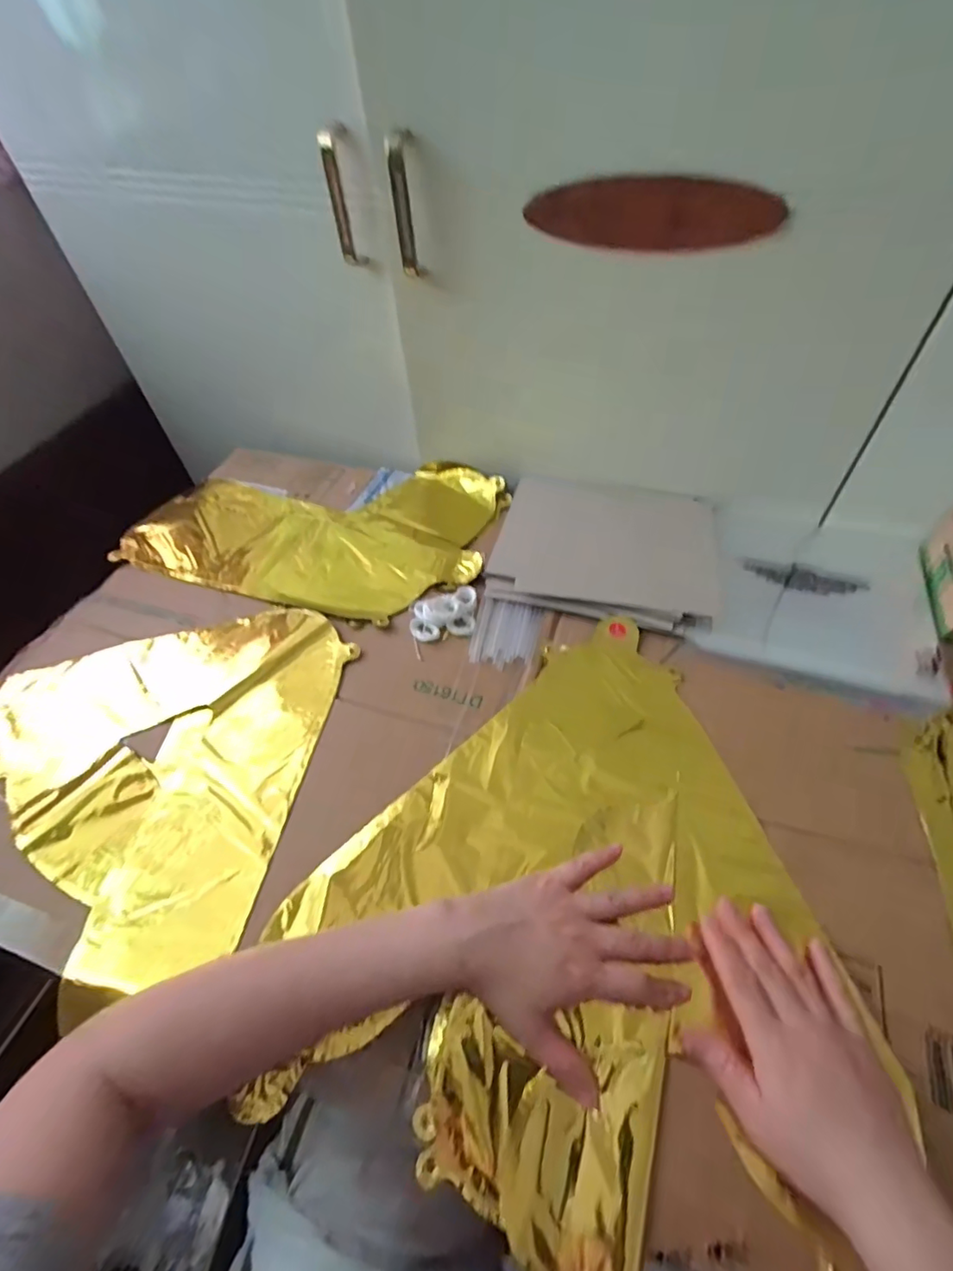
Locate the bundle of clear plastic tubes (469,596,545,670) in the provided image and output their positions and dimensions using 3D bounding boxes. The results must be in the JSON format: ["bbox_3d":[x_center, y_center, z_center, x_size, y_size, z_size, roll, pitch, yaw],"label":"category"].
[{"bbox_3d":[0.029,-0.003,0.530,0.061,0.004,0.076,10,53,12],"label":"bundle of clear plastic tubes"}]

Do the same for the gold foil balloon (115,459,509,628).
[{"bbox_3d":[-0.184,-0.124,0.635,0.394,0.027,0.238,10,53,12],"label":"gold foil balloon"}]

